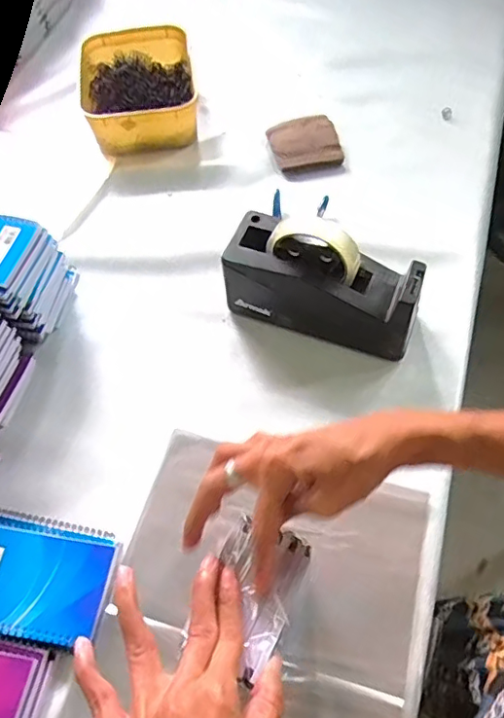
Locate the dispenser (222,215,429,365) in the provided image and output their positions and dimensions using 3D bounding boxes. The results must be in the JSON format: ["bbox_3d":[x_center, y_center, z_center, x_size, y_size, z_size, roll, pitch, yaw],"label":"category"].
[{"bbox_3d":[0.075,-0.082,0.577,0.200,0.122,0.068,18,61,14],"label":"dispenser"}]

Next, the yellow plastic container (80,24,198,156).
[{"bbox_3d":[-0.165,-0.386,0.790,0.157,0.067,0.202,-9,61,-3],"label":"yellow plastic container"}]

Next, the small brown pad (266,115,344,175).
[{"bbox_3d":[0.072,-0.294,0.749,0.092,0.028,0.078,-9,58,-3],"label":"small brown pad"}]

